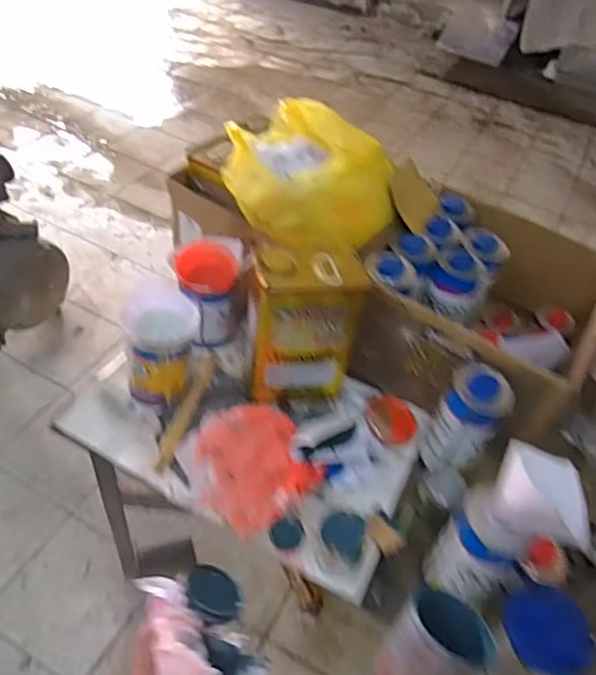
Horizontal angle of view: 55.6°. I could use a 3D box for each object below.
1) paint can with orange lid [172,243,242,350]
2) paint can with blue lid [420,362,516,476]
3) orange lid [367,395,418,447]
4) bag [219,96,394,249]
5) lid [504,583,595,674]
[{"bbox_3d":[-0.158,-0.072,1.004,0.103,0.156,0.113,-12,50,-19],"label":"paint can with orange lid"},{"bbox_3d":[0.248,0.138,0.854,0.084,0.188,0.092,5,47,-5],"label":"paint can with blue lid"},{"bbox_3d":[0.159,0.138,0.962,0.085,0.020,0.103,9,44,9],"label":"orange lid"},{"bbox_3d":[0.040,-0.286,0.962,0.246,0.165,0.276,21,48,10],"label":"bag"},{"bbox_3d":[0.299,0.349,0.679,0.089,0.011,0.105,-23,38,3],"label":"lid"}]

